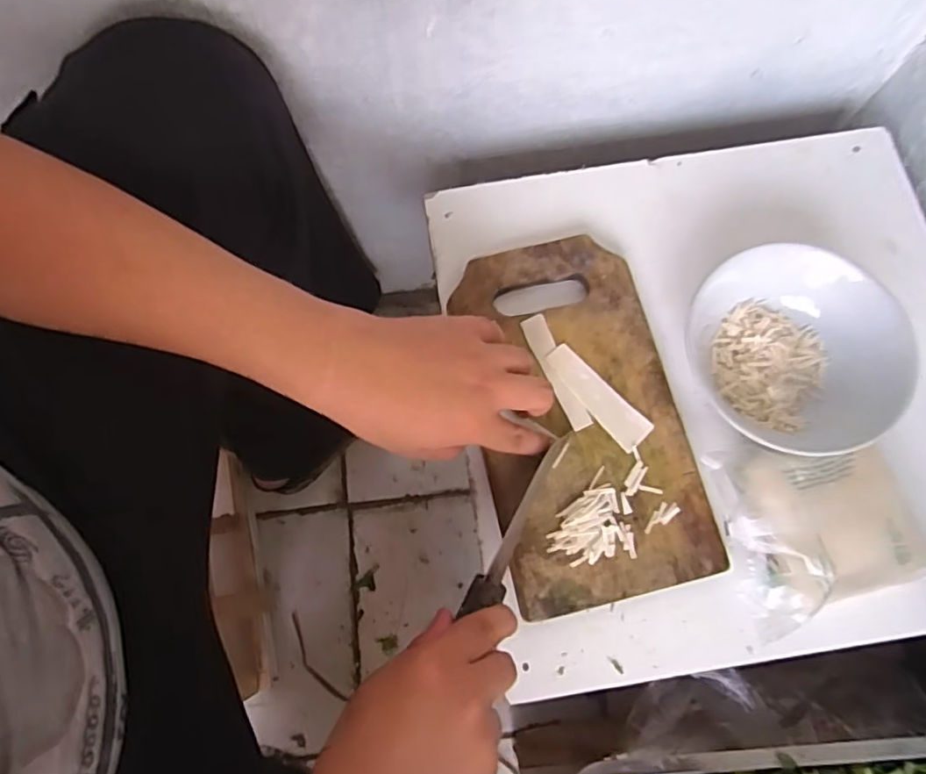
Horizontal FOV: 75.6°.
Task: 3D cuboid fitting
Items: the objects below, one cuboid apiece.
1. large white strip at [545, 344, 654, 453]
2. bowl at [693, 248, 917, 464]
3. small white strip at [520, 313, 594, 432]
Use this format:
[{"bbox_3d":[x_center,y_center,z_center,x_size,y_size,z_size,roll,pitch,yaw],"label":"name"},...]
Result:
[{"bbox_3d":[0.104,0.006,0.463,0.029,0.004,0.095,-39,77,-11],"label":"large white strip"},{"bbox_3d":[0.255,-0.030,0.444,0.143,0.068,0.159,-13,74,-4],"label":"bowl"},{"bbox_3d":[0.072,-0.012,0.466,0.019,0.004,0.096,-22,76,-7],"label":"small white strip"}]

